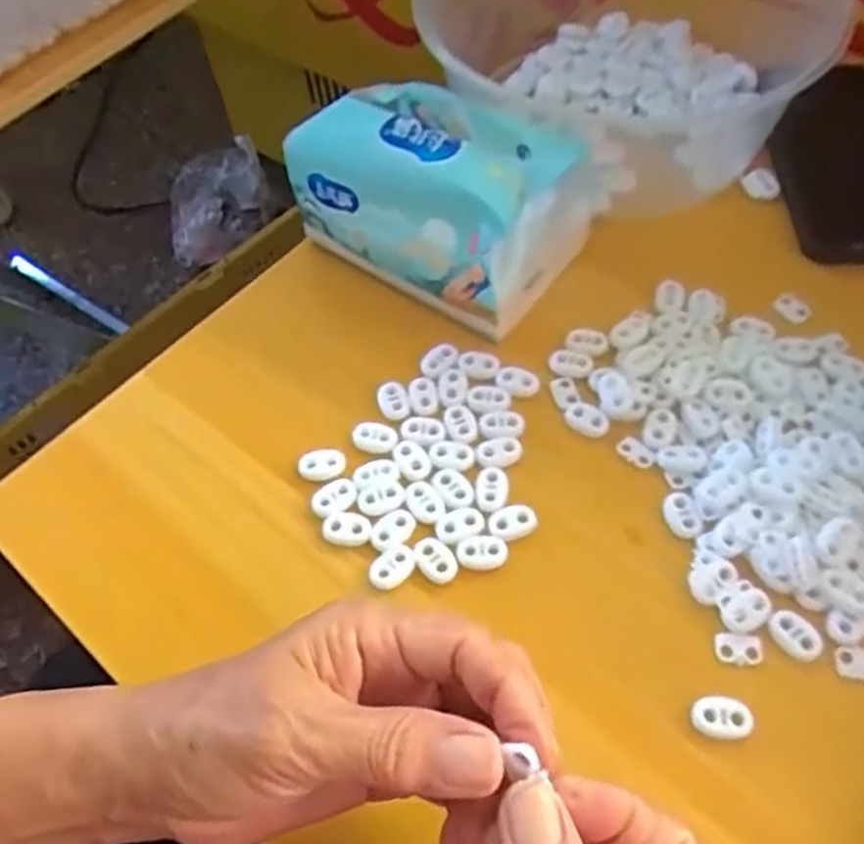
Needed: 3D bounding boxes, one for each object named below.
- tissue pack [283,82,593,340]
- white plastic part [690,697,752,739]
[{"bbox_3d":[0.007,-0.133,0.414,0.144,0.078,0.106,29,65,21],"label":"tissue pack"},{"bbox_3d":[0.114,0.117,0.302,0.022,0.004,0.015,0,58,5],"label":"white plastic part"}]

